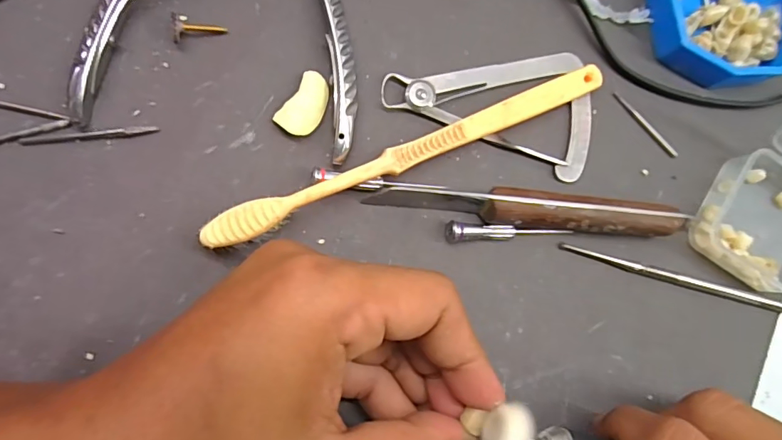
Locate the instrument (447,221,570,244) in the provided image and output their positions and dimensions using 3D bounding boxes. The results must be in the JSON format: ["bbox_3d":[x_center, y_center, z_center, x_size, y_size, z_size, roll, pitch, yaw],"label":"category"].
[{"bbox_3d":[0.054,0.007,0.208,0.059,0.008,0.009,3,86,-9],"label":"instrument"}]

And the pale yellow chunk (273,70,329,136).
[{"bbox_3d":[-0.035,-0.048,0.196,0.016,0.004,0.027,34,82,-5],"label":"pale yellow chunk"}]

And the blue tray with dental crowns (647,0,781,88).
[{"bbox_3d":[0.164,-0.098,0.224,0.077,0.024,0.064,8,85,-8],"label":"blue tray with dental crowns"}]

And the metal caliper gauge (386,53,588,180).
[{"bbox_3d":[0.050,-0.061,0.214,0.098,0.005,0.056,21,83,-7],"label":"metal caliper gauge"}]

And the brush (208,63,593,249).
[{"bbox_3d":[0.013,-0.029,0.197,0.182,0.019,0.012,-24,90,-10],"label":"brush"}]

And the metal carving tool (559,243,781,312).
[{"bbox_3d":[0.153,0.032,0.222,0.155,0.007,0.005,15,84,-8],"label":"metal carving tool"}]

